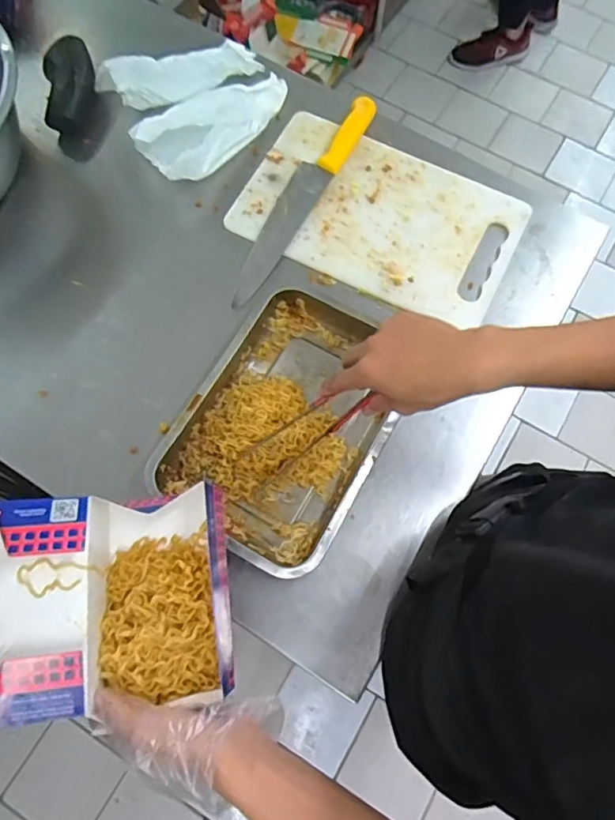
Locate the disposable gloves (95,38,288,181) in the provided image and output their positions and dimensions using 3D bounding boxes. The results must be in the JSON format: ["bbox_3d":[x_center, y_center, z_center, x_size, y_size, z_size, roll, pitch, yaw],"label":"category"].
[{"bbox_3d":[-0.151,-0.444,0.825,0.234,0.068,0.238,-23,74,-10],"label":"disposable gloves"}]

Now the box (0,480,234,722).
[{"bbox_3d":[-0.179,0.160,0.485,0.213,0.095,0.172,-4,72,-4],"label":"box"}]

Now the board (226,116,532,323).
[{"bbox_3d":[0.097,-0.268,0.779,0.366,0.019,0.233,27,72,7],"label":"board"}]

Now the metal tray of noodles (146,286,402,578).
[{"bbox_3d":[-0.019,0.015,0.659,0.213,0.050,0.305,30,73,7],"label":"metal tray of noodles"}]

